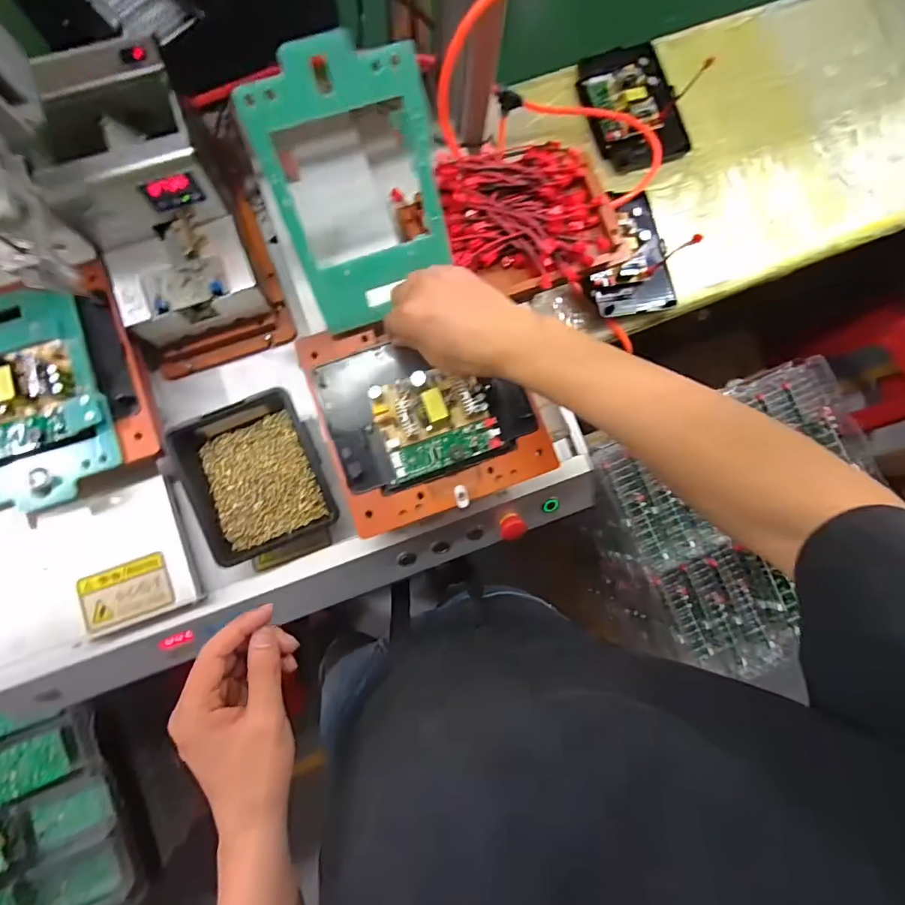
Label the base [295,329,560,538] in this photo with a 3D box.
[{"bbox_3d":[-0.023,-0.041,0.437,0.191,0.038,0.187,-18,85,-5],"label":"base"}]

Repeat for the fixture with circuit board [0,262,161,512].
[{"bbox_3d":[-0.388,-0.053,0.421,0.201,0.040,0.195,-16,85,-5],"label":"fixture with circuit board"}]

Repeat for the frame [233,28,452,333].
[{"bbox_3d":[-0.072,-0.210,0.386,0.133,0.007,0.197,-21,126,-5],"label":"frame"}]

